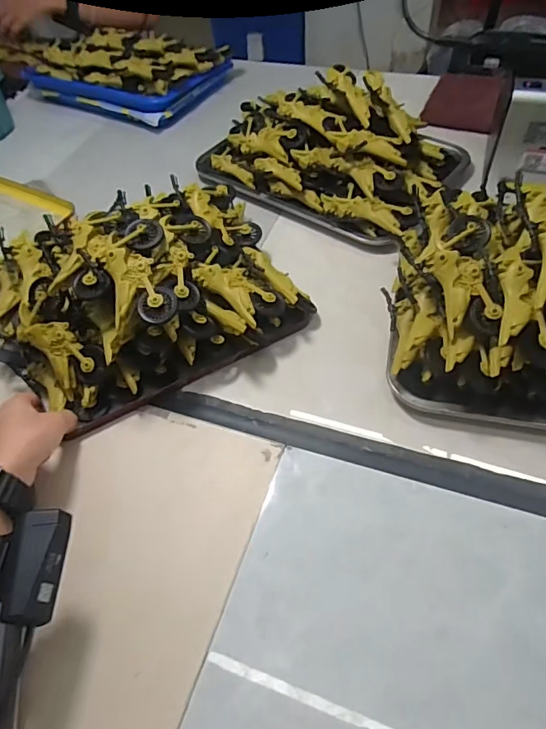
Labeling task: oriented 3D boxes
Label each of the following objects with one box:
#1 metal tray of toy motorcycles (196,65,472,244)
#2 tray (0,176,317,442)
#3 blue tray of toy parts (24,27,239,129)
[{"bbox_3d":[0.078,-0.317,0.685,0.356,0.113,0.233,25,59,22],"label":"metal tray of toy motorcycles"},{"bbox_3d":[-0.138,-0.096,0.528,0.304,0.121,0.229,-24,55,-12],"label":"tray"},{"bbox_3d":[-0.272,-0.541,0.900,0.336,0.085,0.216,19,56,17],"label":"blue tray of toy parts"}]

